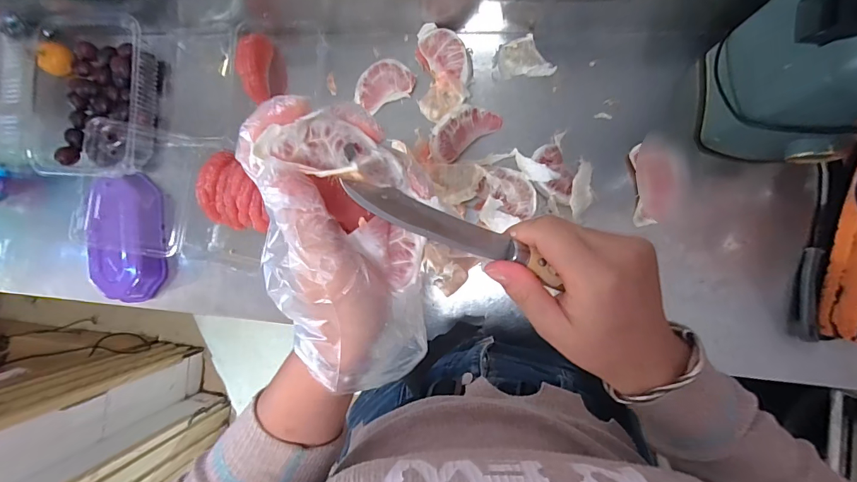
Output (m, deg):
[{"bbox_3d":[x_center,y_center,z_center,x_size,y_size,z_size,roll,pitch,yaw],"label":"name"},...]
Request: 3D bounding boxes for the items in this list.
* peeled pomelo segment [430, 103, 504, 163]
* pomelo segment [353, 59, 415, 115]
[{"bbox_3d":[0.043,-0.146,0.532,0.101,0.039,0.052,-36,84,7],"label":"peeled pomelo segment"},{"bbox_3d":[-0.062,-0.214,0.550,0.082,0.025,0.052,-25,86,8],"label":"pomelo segment"}]

